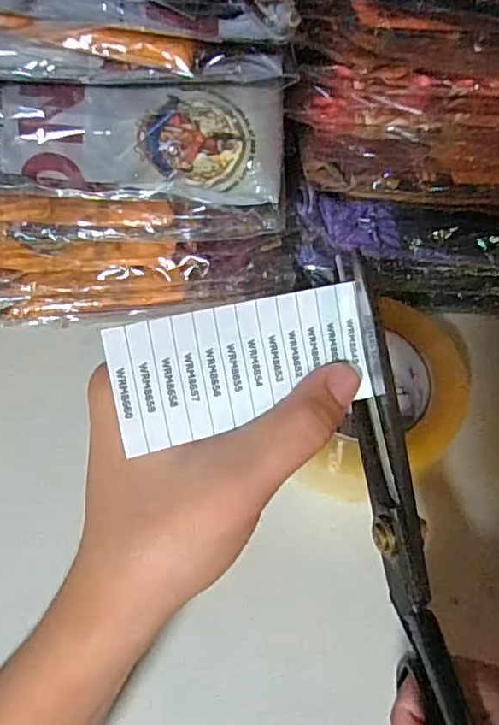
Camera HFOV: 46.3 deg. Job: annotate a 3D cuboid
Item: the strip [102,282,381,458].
[{"bbox_3d":[0.000,0.000,0.207,0.094,0.004,0.043,-11,96,-18],"label":"strip"}]

